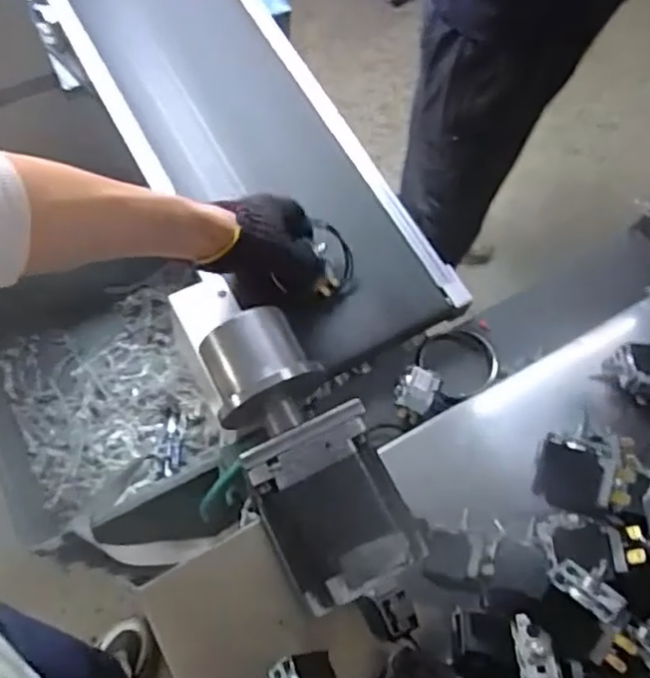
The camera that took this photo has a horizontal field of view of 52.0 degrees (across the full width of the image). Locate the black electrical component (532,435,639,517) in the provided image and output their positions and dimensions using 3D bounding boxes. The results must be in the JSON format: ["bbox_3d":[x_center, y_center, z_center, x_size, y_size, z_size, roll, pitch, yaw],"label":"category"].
[{"bbox_3d":[0.163,0.088,0.422,0.054,0.023,0.044,18,84,22],"label":"black electrical component"}]

